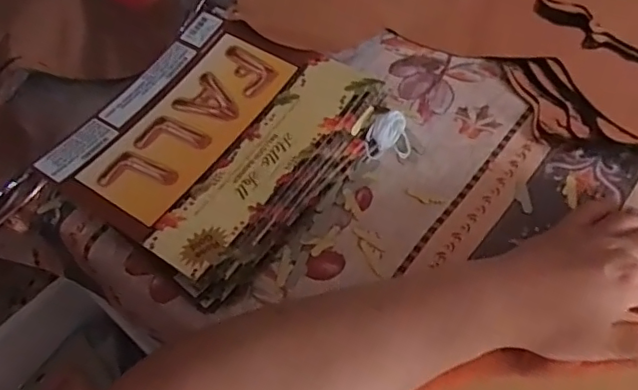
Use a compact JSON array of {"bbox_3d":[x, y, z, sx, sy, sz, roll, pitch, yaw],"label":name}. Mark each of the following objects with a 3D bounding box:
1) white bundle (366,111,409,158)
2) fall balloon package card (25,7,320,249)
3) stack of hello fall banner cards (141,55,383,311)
[{"bbox_3d":[0.052,-0.046,0.435,0.032,0.027,0.027,-2,57,4],"label":"white bundle"},{"bbox_3d":[-0.105,-0.064,0.436,0.110,0.011,0.193,27,63,20],"label":"fall balloon package card"},{"bbox_3d":[-0.029,-0.014,0.411,0.068,0.033,0.203,28,64,21],"label":"stack of hello fall banner cards"}]

